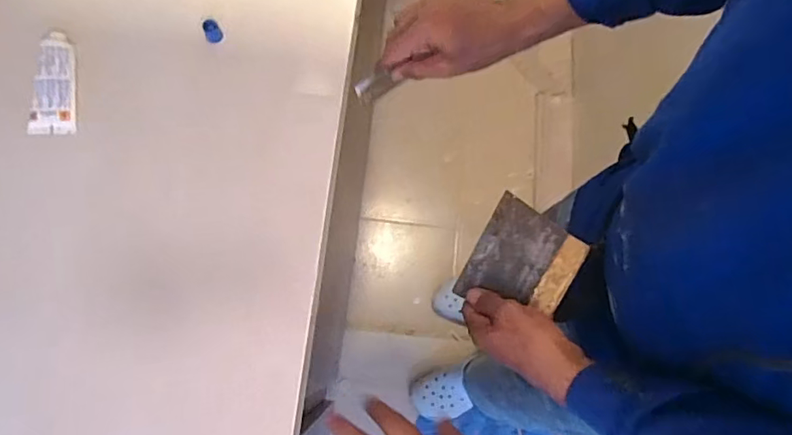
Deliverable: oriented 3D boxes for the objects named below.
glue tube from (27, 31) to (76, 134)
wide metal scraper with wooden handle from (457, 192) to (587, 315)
[{"bbox_3d":[-0.331,-0.130,0.497,0.038,0.017,0.099,3,88,1],"label":"glue tube"},{"bbox_3d":[0.129,0.047,0.522,0.102,0.010,0.108,31,100,25],"label":"wide metal scraper with wooden handle"}]

